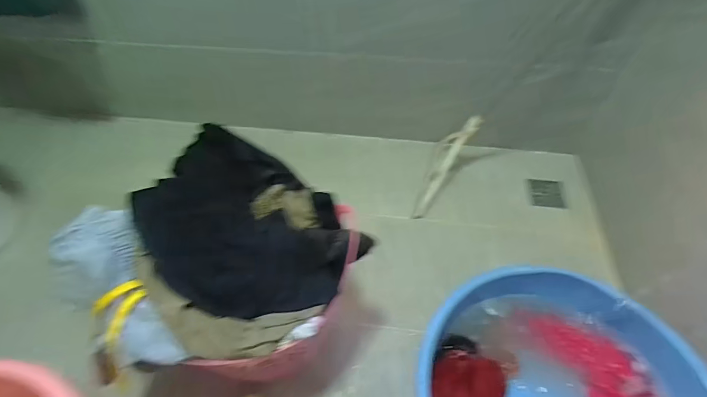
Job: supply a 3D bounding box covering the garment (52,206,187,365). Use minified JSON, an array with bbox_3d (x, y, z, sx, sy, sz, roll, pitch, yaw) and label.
[{"bbox_3d":[-0.330,0.128,0.507,0.106,0.072,0.254,-32,74,-21],"label":"garment"}]

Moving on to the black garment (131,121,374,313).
[{"bbox_3d":[-0.186,0.047,0.604,0.388,0.080,0.267,29,58,22],"label":"black garment"}]

